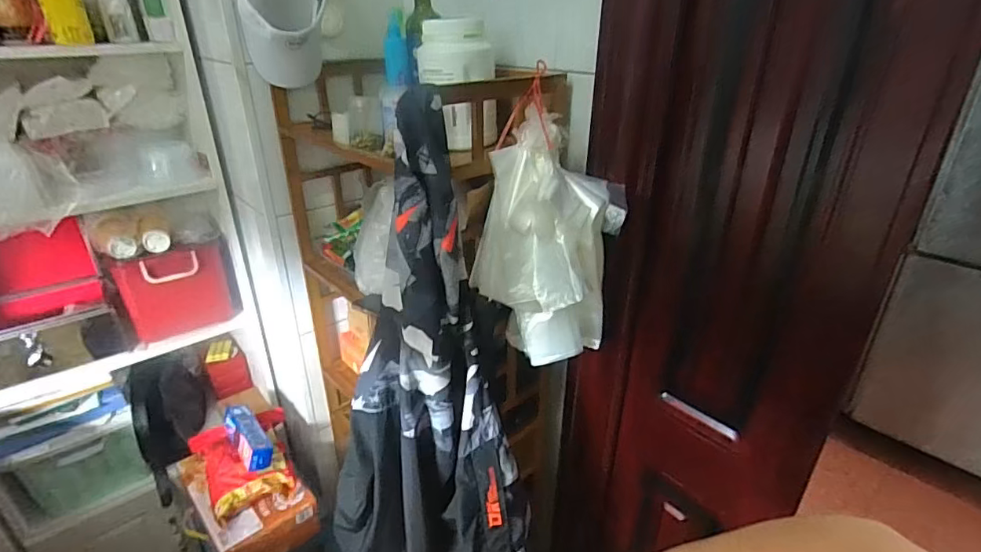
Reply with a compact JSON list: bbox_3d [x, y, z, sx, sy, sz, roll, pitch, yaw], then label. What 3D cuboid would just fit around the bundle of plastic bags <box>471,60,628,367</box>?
[{"bbox_3d":[0.098,-0.056,0.802,0.190,0.383,0.165,13,29,22],"label":"bundle of plastic bags"}]

